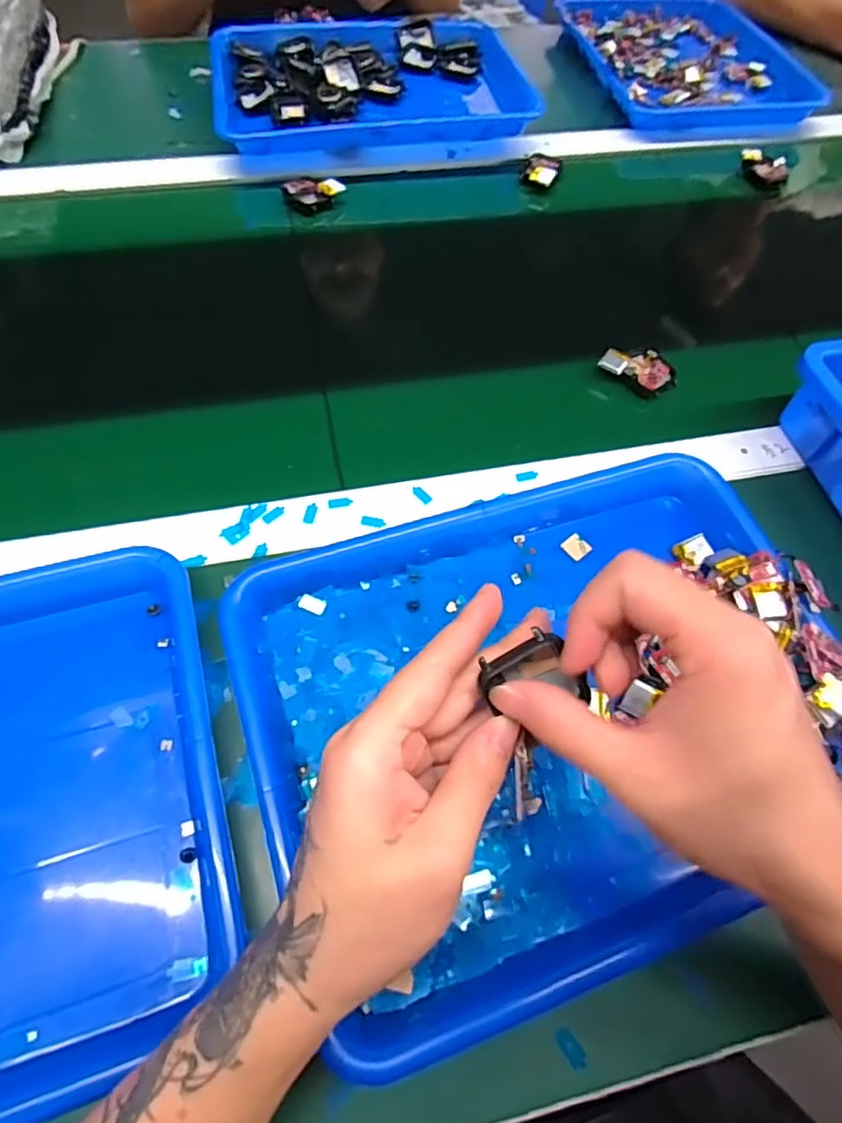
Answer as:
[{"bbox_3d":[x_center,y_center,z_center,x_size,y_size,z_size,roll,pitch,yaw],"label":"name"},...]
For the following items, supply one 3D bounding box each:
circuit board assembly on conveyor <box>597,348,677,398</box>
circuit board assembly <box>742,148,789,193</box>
[{"bbox_3d":[0.178,-0.158,0.485,0.059,0.013,0.041,33,65,14],"label":"circuit board assembly on conveyor"},{"bbox_3d":[0.370,-0.426,0.648,0.053,0.024,0.029,33,65,14],"label":"circuit board assembly"}]

